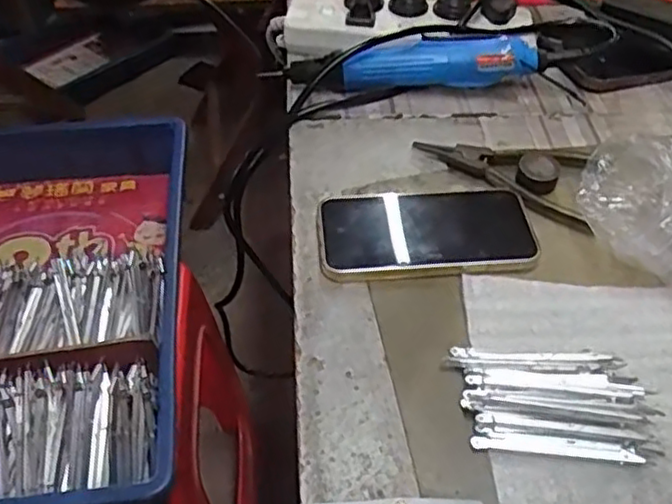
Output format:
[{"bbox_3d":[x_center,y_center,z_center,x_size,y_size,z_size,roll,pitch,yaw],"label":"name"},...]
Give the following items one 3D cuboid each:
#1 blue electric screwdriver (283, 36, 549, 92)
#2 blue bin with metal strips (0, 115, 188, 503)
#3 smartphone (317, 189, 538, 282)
[{"bbox_3d":[0.071,-0.157,0.589,0.215,0.051,0.053,-7,48,-6],"label":"blue electric screwdriver"},{"bbox_3d":[-0.282,0.044,0.606,0.296,0.099,0.409,-7,48,-6],"label":"blue bin with metal strips"},{"bbox_3d":[0.063,-0.016,0.484,0.147,0.012,0.079,-3,48,-3],"label":"smartphone"}]

